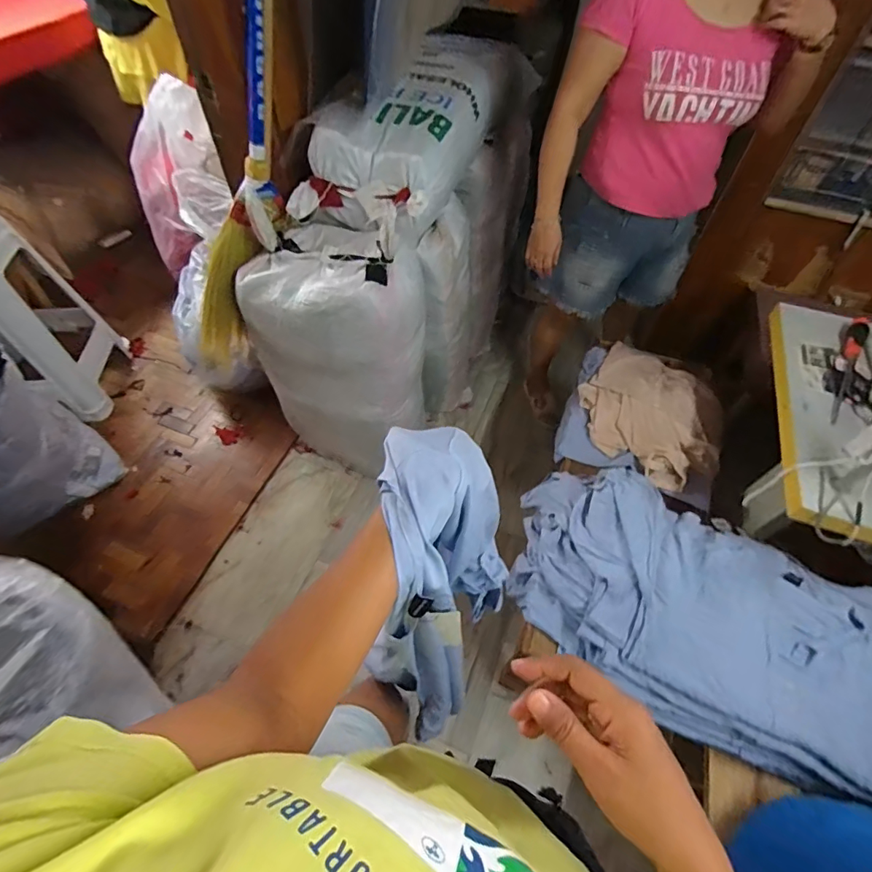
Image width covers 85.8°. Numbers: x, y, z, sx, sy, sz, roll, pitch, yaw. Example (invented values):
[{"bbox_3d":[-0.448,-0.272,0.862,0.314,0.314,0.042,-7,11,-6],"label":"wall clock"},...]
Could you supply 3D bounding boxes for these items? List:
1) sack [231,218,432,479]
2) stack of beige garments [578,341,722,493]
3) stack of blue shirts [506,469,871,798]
[{"bbox_3d":[-0.276,-0.234,1.389,0.466,0.738,0.303,29,59,17],"label":"sack"},{"bbox_3d":[0.546,-0.067,1.174,0.366,0.060,0.423,34,61,20],"label":"stack of beige garments"},{"bbox_3d":[0.478,0.342,0.849,0.720,0.169,0.383,27,59,16],"label":"stack of blue shirts"}]

